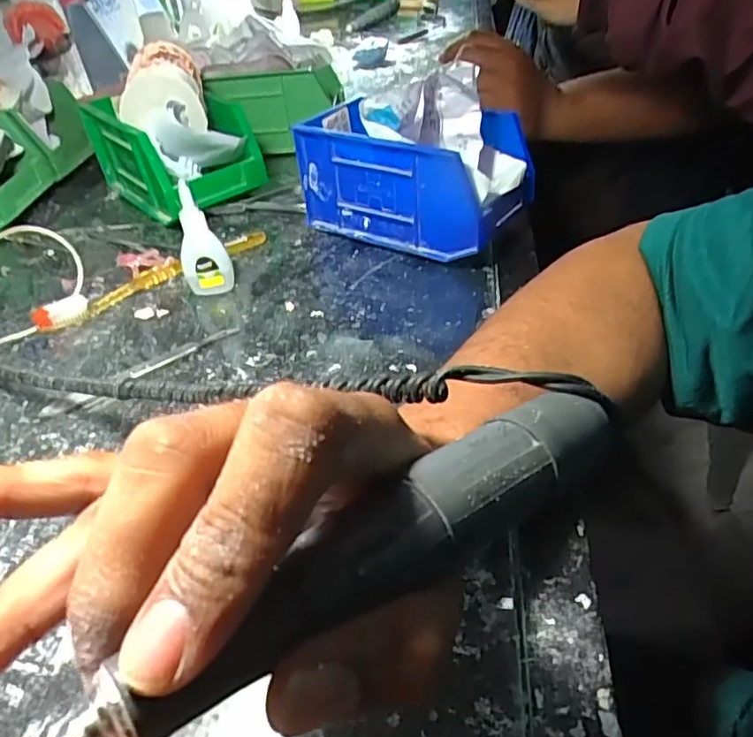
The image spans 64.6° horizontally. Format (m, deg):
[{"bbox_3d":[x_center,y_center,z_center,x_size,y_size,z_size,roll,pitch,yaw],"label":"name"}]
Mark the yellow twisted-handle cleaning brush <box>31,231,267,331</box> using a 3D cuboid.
[{"bbox_3d":[-0.172,-0.076,0.473,0.191,0.020,0.017,-29,46,-26],"label":"yellow twisted-handle cleaning brush"}]

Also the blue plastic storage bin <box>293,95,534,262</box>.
[{"bbox_3d":[0.028,-0.152,0.485,0.176,0.091,0.091,17,45,25],"label":"blue plastic storage bin"}]

